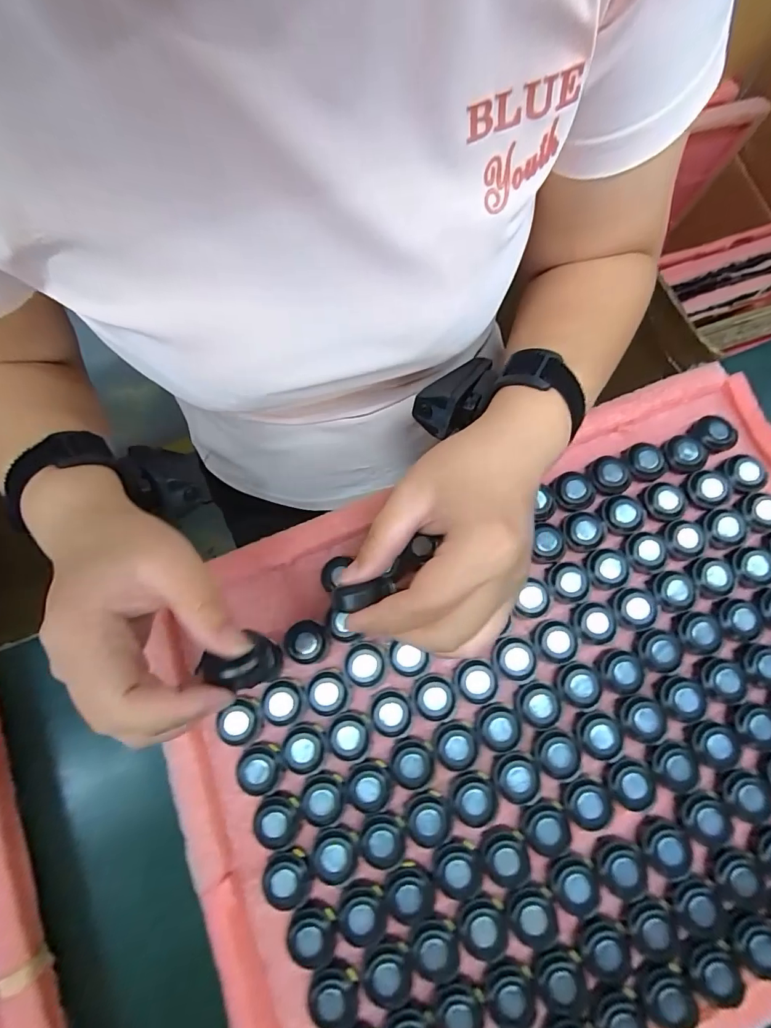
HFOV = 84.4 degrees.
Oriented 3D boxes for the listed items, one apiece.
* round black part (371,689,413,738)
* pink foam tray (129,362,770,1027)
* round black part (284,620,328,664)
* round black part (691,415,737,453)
[{"bbox_3d":[0.004,0.132,0.279,0.026,0.005,0.028,1,76,0],"label":"round black part"},{"bbox_3d":[0.118,0.137,0.282,0.482,0.018,0.375,-22,77,-5],"label":"pink foam tray"},{"bbox_3d":[-0.054,0.089,0.292,0.030,0.017,0.025,41,79,9],"label":"round black part"},{"bbox_3d":[0.248,-0.060,0.324,0.031,0.010,0.027,-14,76,-3],"label":"round black part"}]

